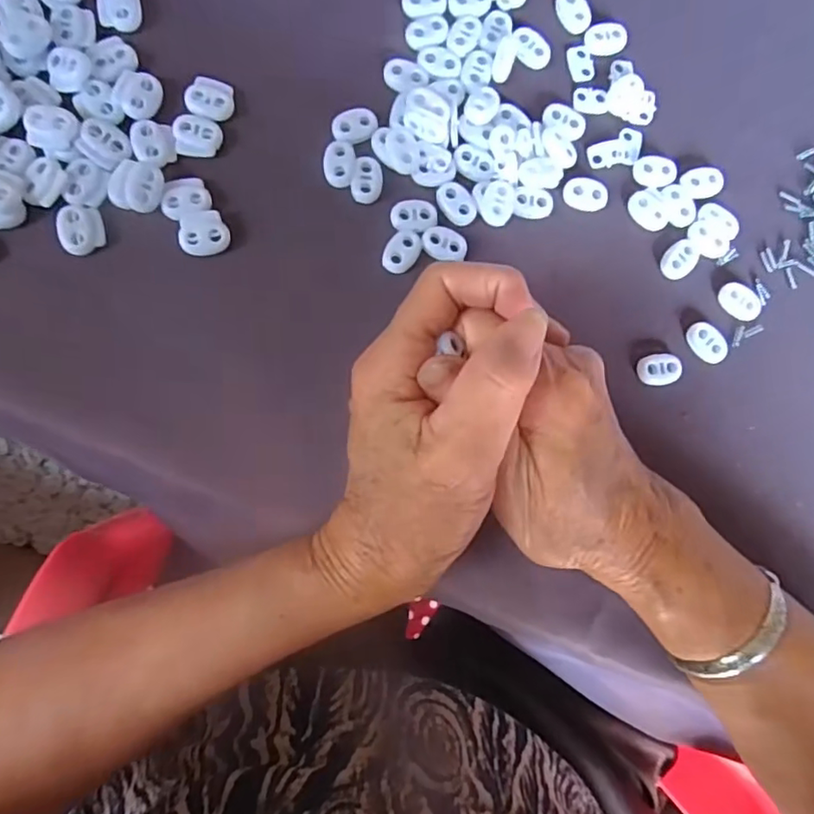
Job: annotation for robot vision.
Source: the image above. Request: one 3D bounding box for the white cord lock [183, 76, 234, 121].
[{"bbox_3d":[-0.093,-0.147,0.270,0.022,0.004,0.020,13,85,-6],"label":"white cord lock"}]

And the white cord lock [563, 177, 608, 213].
[{"bbox_3d":[0.091,-0.108,0.291,0.023,0.005,0.015,5,86,-7],"label":"white cord lock"}]

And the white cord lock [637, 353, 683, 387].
[{"bbox_3d":[0.128,-0.019,0.288,0.022,0.005,0.016,-4,87,-7],"label":"white cord lock"}]

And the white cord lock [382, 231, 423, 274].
[{"bbox_3d":[-0.002,-0.075,0.275,0.015,0.004,0.023,31,83,-4],"label":"white cord lock"}]

